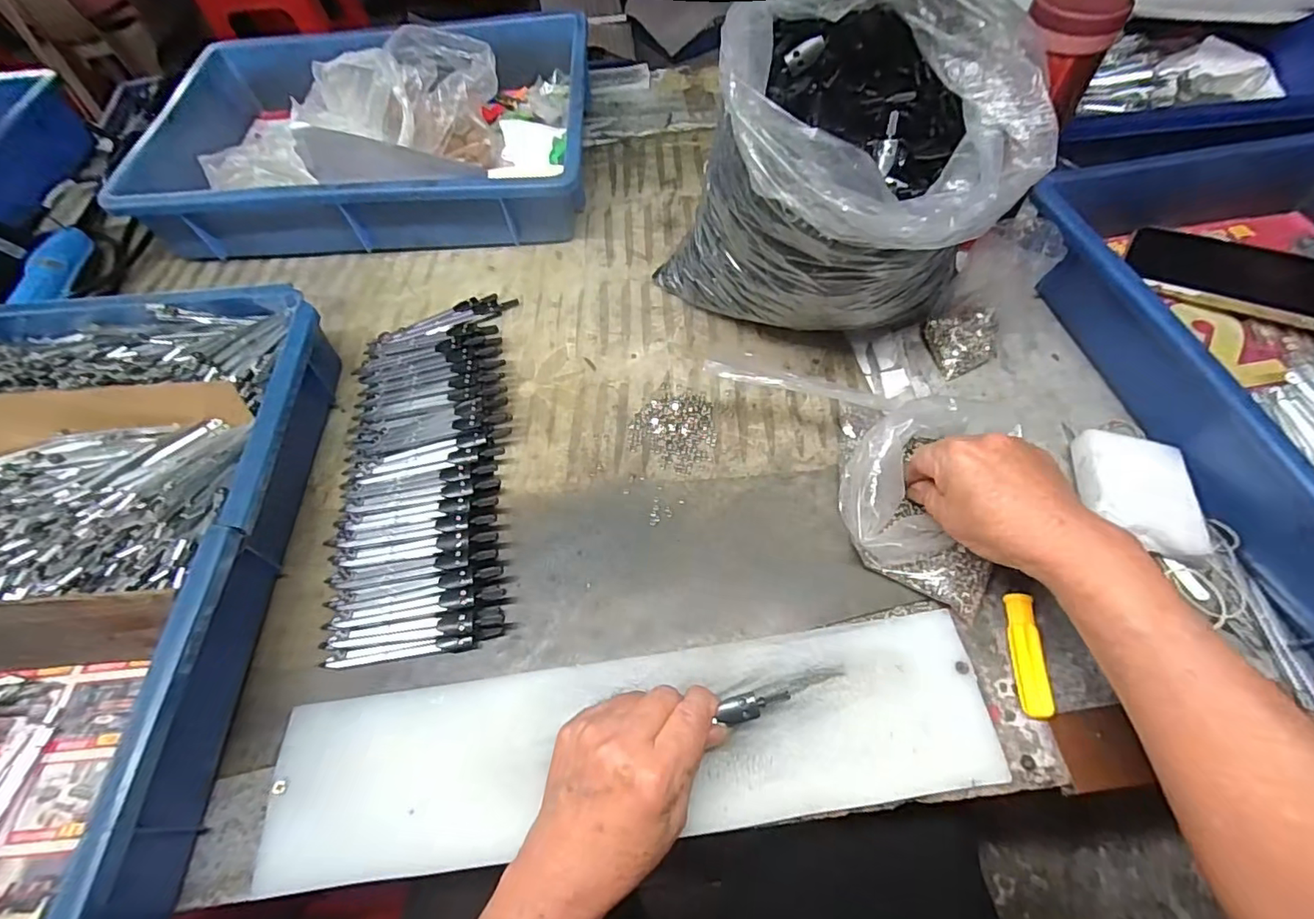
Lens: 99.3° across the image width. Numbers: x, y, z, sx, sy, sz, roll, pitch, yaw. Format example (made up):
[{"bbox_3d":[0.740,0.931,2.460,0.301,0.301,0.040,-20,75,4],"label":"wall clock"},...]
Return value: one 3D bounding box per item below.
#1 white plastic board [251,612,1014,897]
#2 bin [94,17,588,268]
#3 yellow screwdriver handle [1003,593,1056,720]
[{"bbox_3d":[-0.012,0.162,0.316,0.397,0.012,0.092,-7,59,-1],"label":"white plastic board"},{"bbox_3d":[-0.276,-0.329,0.561,0.410,0.128,0.281,-3,59,2],"label":"bin"},{"bbox_3d":[0.218,0.113,0.328,0.014,0.009,0.070,6,60,8],"label":"yellow screwdriver handle"}]

